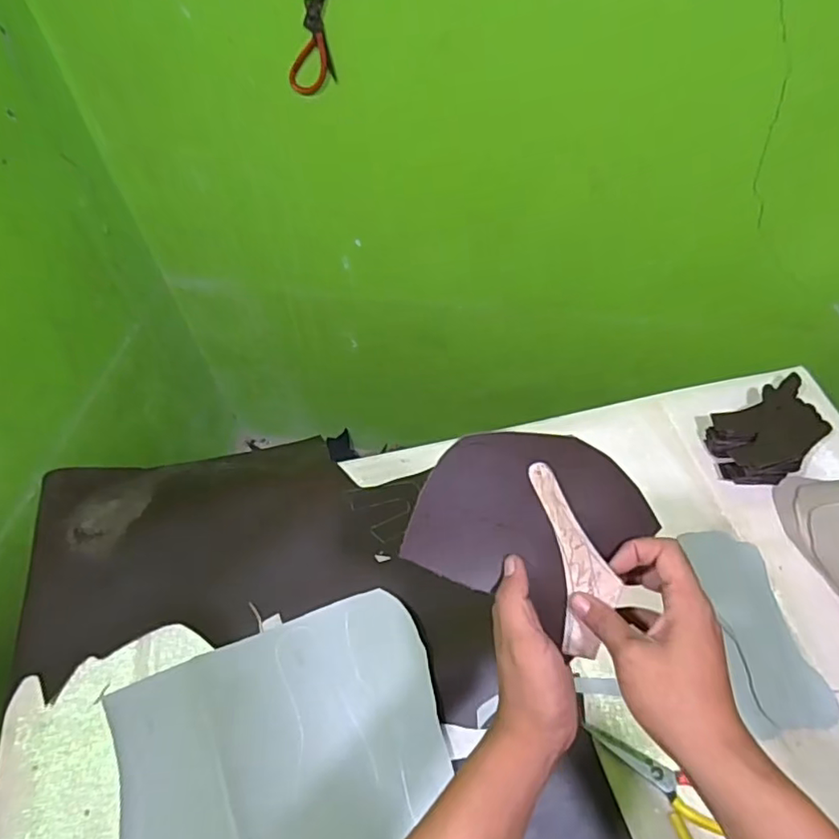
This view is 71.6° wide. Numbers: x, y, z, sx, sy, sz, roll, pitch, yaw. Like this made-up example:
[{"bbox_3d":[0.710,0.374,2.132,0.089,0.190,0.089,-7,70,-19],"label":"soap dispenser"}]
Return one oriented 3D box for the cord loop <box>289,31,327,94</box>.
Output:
[{"bbox_3d":[-0.168,-0.531,0.868,0.065,0.084,0.011,11,55,11],"label":"cord loop"}]

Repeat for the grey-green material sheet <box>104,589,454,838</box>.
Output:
[{"bbox_3d":[-0.157,0.370,0.651,0.359,0.028,0.270,-16,54,-9],"label":"grey-green material sheet"}]

